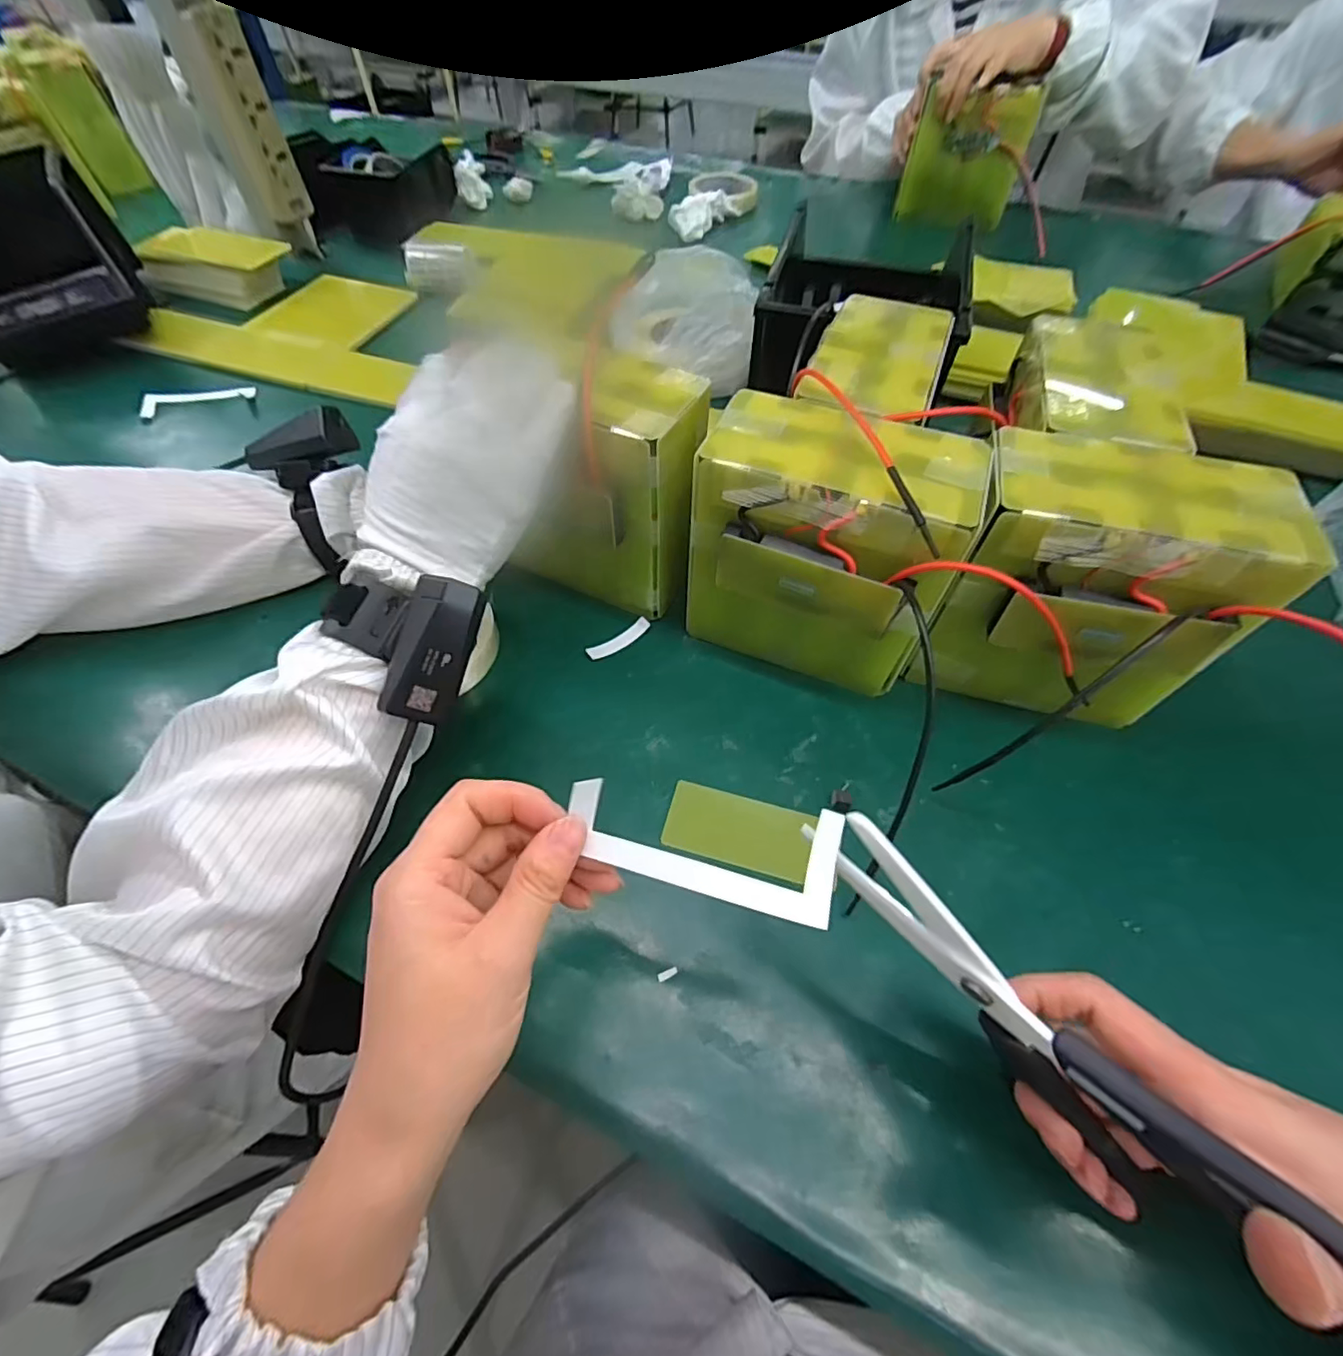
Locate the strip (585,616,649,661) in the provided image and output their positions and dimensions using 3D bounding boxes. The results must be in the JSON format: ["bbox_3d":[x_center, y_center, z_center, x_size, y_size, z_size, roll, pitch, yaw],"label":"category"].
[{"bbox_3d":[-0.036,-0.027,0.402,0.048,0.004,0.012,-32,61,-20],"label":"strip"}]

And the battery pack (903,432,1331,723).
[{"bbox_3d":[0.224,-0.044,0.329,0.142,0.145,0.094,9,57,6],"label":"battery pack"}]

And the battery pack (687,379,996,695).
[{"bbox_3d":[0.086,-0.073,0.346,0.142,0.145,0.094,17,58,11],"label":"battery pack"}]

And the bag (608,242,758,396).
[{"bbox_3d":[0.012,-0.355,0.574,0.130,0.079,0.142,5,56,3],"label":"bag"}]

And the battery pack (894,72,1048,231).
[{"bbox_3d":[0.383,-0.678,0.750,0.139,0.134,0.032,15,54,10],"label":"battery pack"}]

